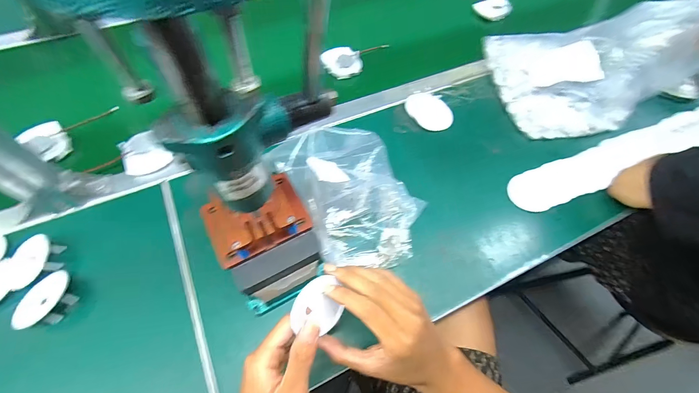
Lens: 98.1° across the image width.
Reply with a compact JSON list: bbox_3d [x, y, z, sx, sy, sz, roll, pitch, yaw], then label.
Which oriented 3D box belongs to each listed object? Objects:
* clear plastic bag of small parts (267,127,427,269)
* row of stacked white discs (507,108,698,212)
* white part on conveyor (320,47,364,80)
[{"bbox_3d":[0.010,-0.005,0.427,0.172,0.076,0.215,-27,65,-17],"label":"clear plastic bag of small parts"},{"bbox_3d":[0.520,-0.089,0.529,0.562,0.026,0.079,-17,63,-12],"label":"row of stacked white discs"},{"bbox_3d":[-0.014,-0.265,0.593,0.071,0.025,0.071,-17,62,-12],"label":"white part on conveyor"}]

